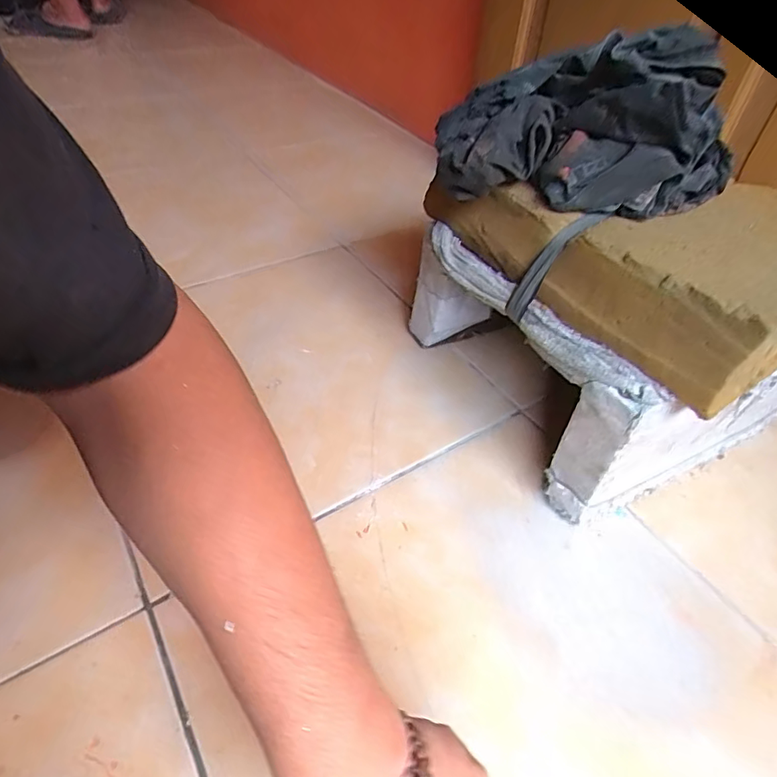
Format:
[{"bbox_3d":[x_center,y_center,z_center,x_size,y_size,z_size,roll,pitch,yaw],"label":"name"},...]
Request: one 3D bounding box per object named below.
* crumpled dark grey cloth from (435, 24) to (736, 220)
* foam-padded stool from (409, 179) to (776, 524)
[{"bbox_3d":[0.176,-0.246,0.444,0.237,0.098,0.198,14,48,9],"label":"crumpled dark grey cloth"},{"bbox_3d":[0.232,-0.087,0.518,0.302,0.236,0.333,-19,50,-23],"label":"foam-padded stool"}]

